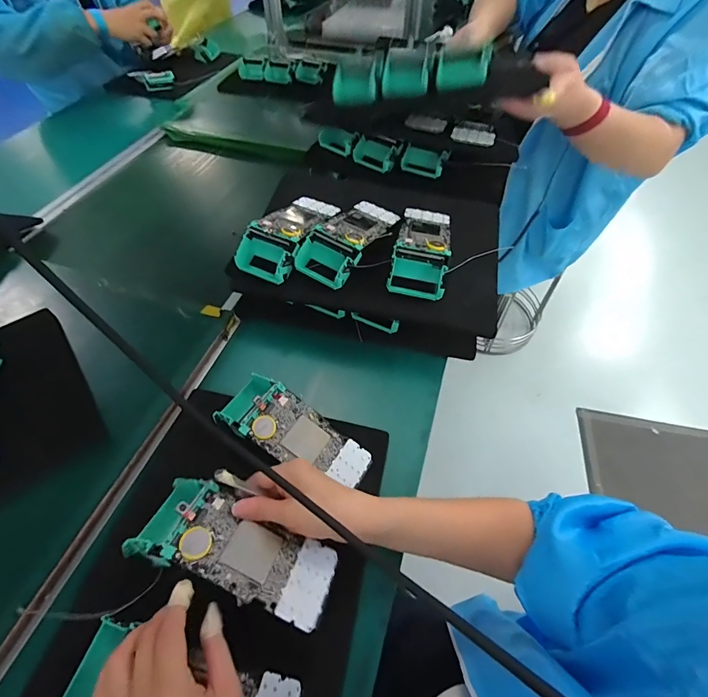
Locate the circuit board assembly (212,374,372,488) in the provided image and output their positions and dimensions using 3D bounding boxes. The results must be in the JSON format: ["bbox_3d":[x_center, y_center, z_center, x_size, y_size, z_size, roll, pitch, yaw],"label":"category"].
[{"bbox_3d":[-0.064,0.104,0.429,0.177,0.054,0.079,39,59,2],"label":"circuit board assembly"}]

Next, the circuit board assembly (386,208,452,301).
[{"bbox_3d":[0.094,-0.144,0.511,0.069,0.045,0.168,11,54,7],"label":"circuit board assembly"}]

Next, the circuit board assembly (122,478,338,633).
[{"bbox_3d":[-0.100,0.171,0.329,0.170,0.045,0.071,24,56,3],"label":"circuit board assembly"}]

